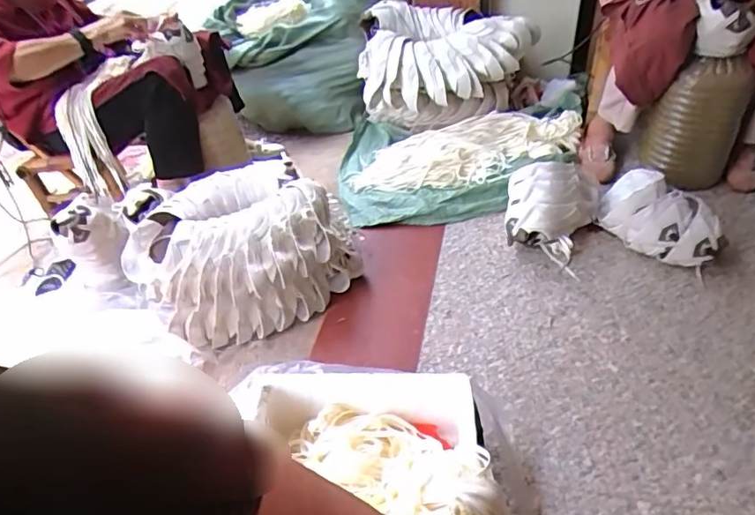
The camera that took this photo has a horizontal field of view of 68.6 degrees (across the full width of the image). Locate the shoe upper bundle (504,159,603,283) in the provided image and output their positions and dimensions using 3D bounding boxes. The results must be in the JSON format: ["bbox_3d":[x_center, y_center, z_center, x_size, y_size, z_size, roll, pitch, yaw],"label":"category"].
[{"bbox_3d":[0.399,-0.110,1.279,0.204,0.140,0.254,9,45,18],"label":"shoe upper bundle"}]

